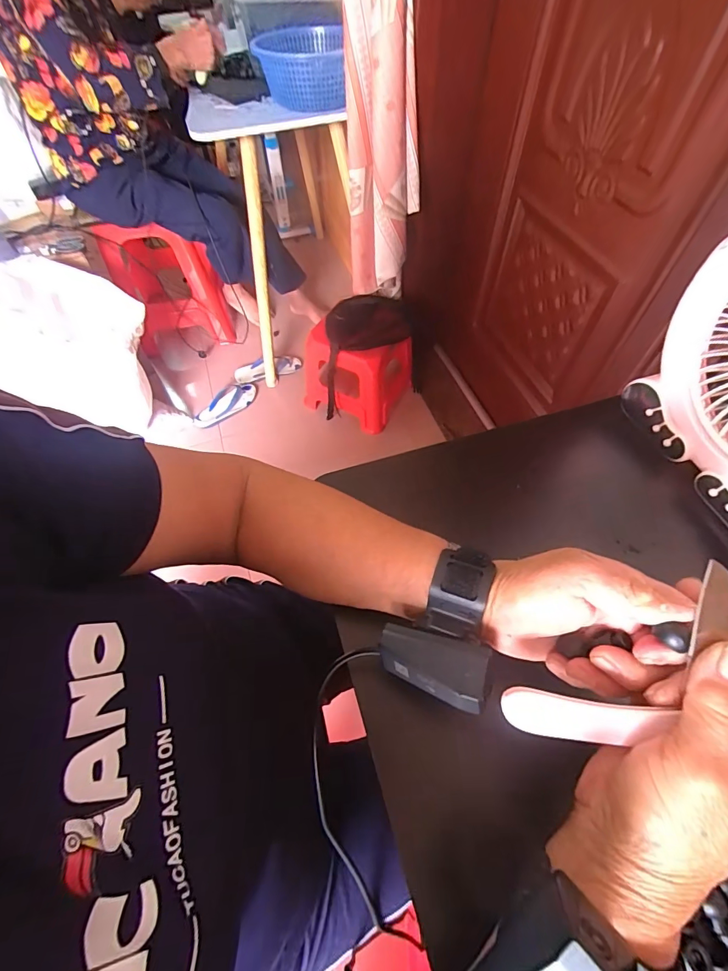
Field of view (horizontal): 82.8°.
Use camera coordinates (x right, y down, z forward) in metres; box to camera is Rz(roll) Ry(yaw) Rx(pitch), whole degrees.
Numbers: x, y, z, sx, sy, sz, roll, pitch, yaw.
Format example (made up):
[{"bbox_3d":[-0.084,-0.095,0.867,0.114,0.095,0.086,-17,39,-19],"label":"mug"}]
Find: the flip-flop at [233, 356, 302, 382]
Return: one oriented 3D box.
[{"bbox_3d":[-0.358,-0.431,1.522,0.247,0.037,0.090,-6,59,-2],"label":"flip-flop"}]

